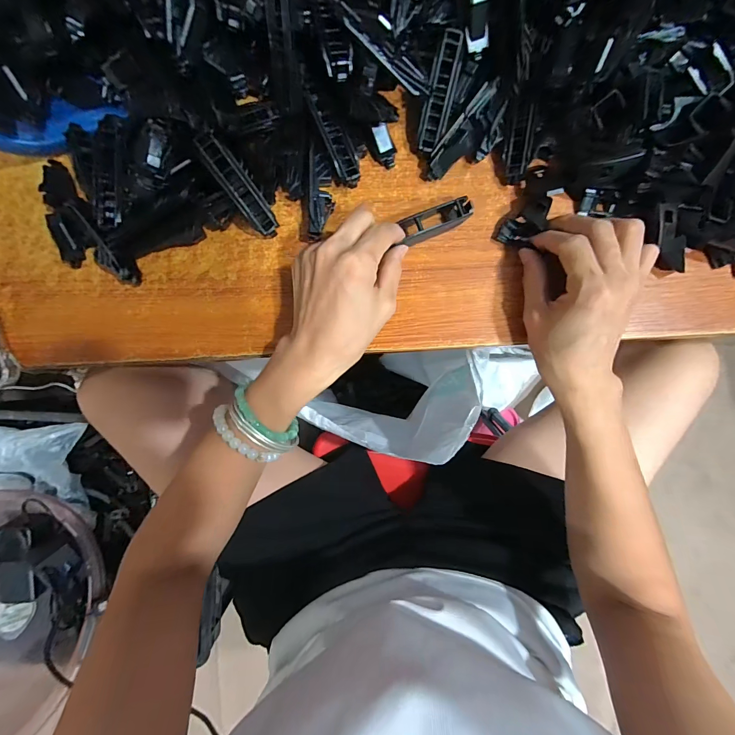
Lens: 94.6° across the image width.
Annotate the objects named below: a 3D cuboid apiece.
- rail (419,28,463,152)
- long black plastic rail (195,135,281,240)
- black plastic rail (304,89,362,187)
[{"bbox_3d":[0.054,-0.202,0.251,0.018,0.008,0.073,14,111,1],"label":"rail"},{"bbox_3d":[-0.094,-0.132,0.252,0.017,0.007,0.075,-36,121,2],"label":"long black plastic rail"},{"bbox_3d":[-0.024,-0.169,0.252,0.019,0.009,0.065,-29,106,2],"label":"black plastic rail"}]

